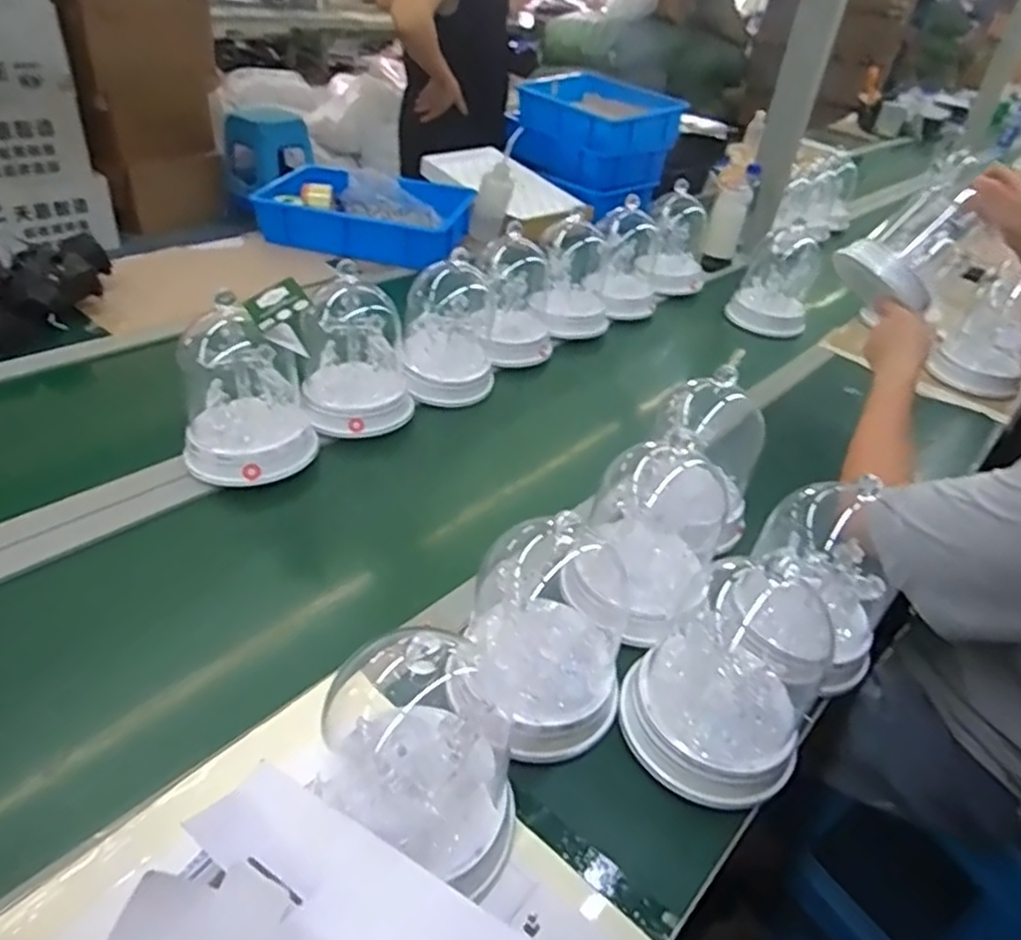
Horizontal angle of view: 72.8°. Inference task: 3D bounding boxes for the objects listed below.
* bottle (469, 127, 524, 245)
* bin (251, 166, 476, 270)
[{"bbox_3d":[-0.030,-0.647,1.565,0.066,0.261,0.079,24,13,20],"label":"bottle"},{"bbox_3d":[-0.315,-0.563,1.528,0.437,0.101,0.311,9,37,1],"label":"bin"}]

